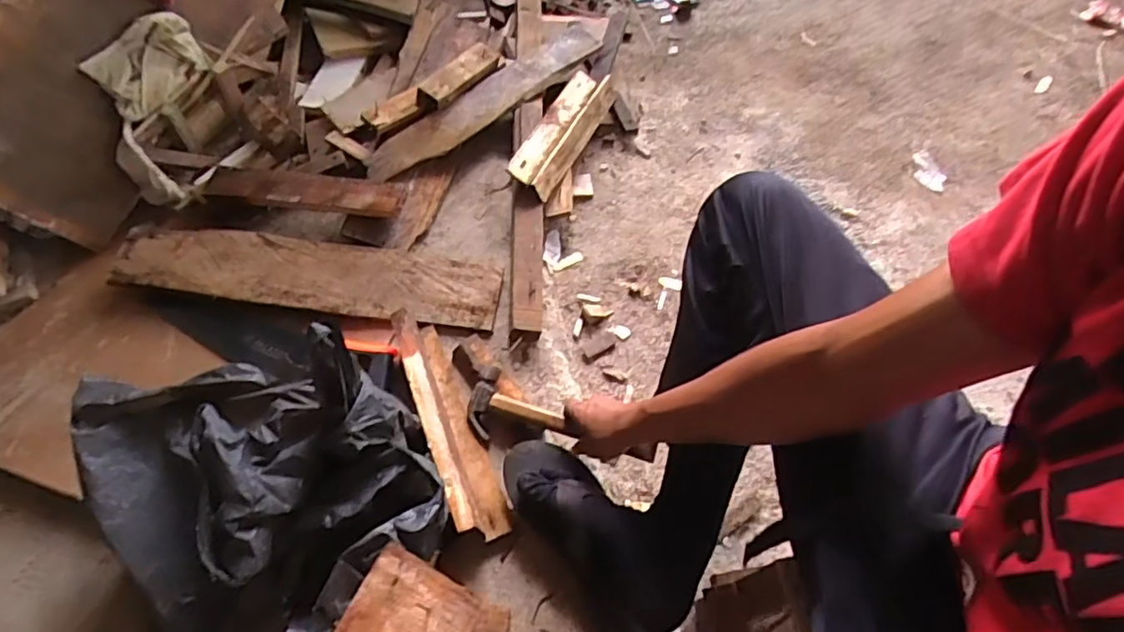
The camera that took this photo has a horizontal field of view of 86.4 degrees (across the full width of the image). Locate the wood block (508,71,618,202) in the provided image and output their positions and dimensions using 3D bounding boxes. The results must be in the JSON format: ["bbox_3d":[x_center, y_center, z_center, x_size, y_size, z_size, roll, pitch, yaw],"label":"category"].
[{"bbox_3d":[0.008,-0.336,1.060,0.077,0.065,0.324,20,59,13],"label":"wood block"}]

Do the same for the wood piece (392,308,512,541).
[{"bbox_3d":[-0.146,0.128,0.771,0.061,0.066,0.308,-20,61,-13],"label":"wood piece"}]

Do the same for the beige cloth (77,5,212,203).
[{"bbox_3d":[-0.662,-0.338,0.956,0.037,0.156,0.303,10,94,48],"label":"beige cloth"}]

